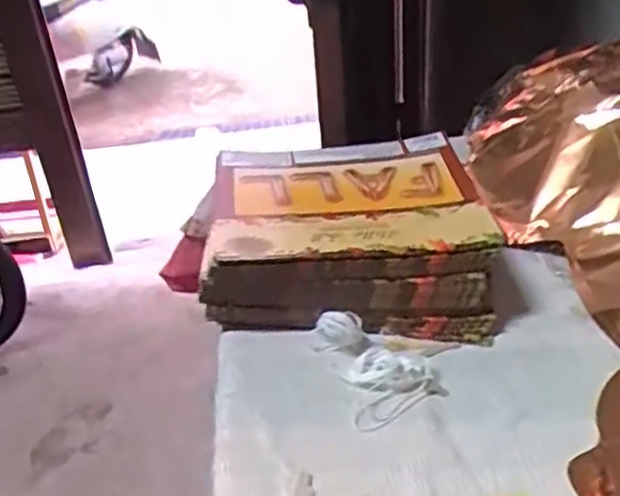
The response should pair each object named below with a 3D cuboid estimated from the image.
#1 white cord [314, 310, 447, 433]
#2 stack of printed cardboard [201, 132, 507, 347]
[{"bbox_3d":[0.045,0.073,0.458,0.063,0.026,0.085,-14,35,-15],"label":"white cord"},{"bbox_3d":[0.026,-0.012,0.545,0.208,0.076,0.177,-4,33,2],"label":"stack of printed cardboard"}]

